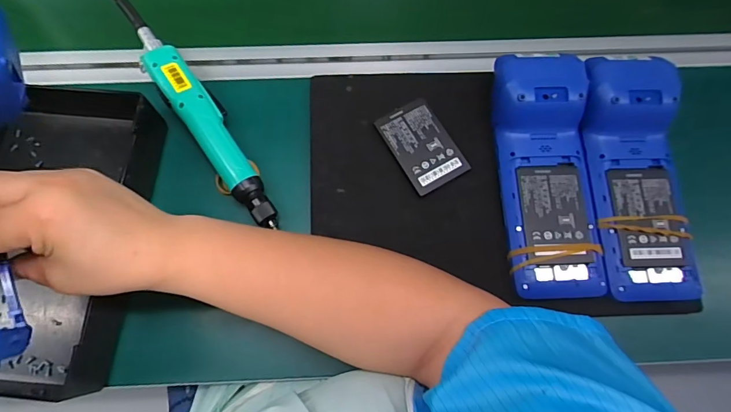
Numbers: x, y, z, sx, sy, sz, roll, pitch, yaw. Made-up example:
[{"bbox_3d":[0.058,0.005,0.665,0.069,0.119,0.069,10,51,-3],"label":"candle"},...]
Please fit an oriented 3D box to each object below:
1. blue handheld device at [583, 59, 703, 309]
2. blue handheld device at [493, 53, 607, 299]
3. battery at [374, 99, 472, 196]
[{"bbox_3d":[0.243,-0.025,0.384,0.081,0.041,0.217,-6,87,-3],"label":"blue handheld device"},{"bbox_3d":[0.164,-0.031,0.377,0.079,0.046,0.213,-2,73,-2],"label":"blue handheld device"},{"bbox_3d":[0.054,-0.058,0.411,0.055,0.011,0.087,-28,75,-9],"label":"battery"}]

